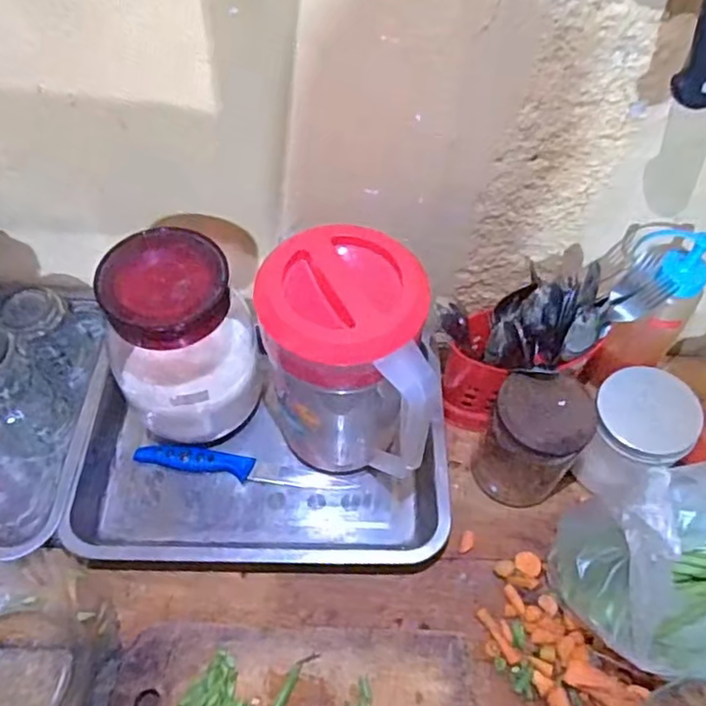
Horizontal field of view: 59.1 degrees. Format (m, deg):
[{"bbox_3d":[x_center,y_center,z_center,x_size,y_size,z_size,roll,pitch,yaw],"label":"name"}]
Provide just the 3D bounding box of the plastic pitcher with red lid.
[{"bbox_3d":[-0.011,0.029,0.534,0.115,0.242,0.147,-7,57,-9],"label":"plastic pitcher with red lid"}]

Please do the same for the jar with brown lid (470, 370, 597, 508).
[{"bbox_3d":[0.161,0.081,0.571,0.080,0.146,0.076,2,56,-3],"label":"jar with brown lid"}]

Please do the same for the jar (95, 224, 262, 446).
[{"bbox_3d":[-0.151,0.001,0.566,0.112,0.212,0.102,2,56,-3],"label":"jar"}]

